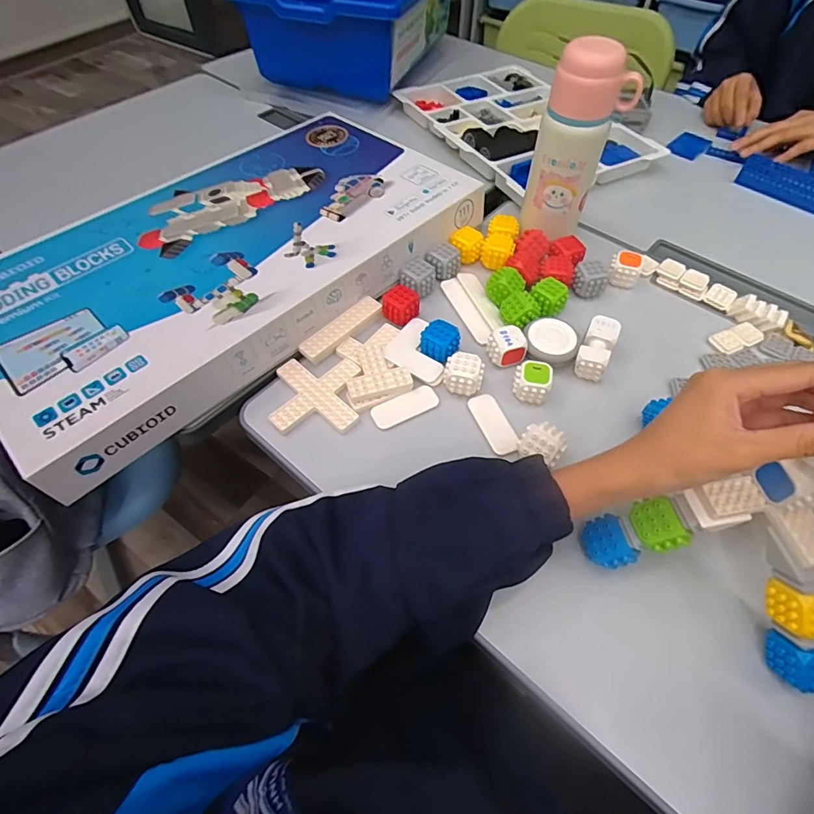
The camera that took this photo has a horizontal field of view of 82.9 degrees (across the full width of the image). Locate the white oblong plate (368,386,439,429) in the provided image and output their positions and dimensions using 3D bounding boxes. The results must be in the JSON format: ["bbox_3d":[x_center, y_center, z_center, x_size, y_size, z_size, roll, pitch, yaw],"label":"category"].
[{"bbox_3d":[-0.002,0.000,0.451,0.067,0.004,0.025,-23,76,-15],"label":"white oblong plate"}]

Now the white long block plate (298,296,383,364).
[{"bbox_3d":[-0.069,-0.085,0.491,0.024,0.008,0.103,37,63,22],"label":"white long block plate"}]

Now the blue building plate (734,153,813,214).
[{"bbox_3d":[0.545,-0.317,0.659,0.128,0.043,0.008,32,25,14],"label":"blue building plate"}]

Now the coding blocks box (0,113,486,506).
[{"bbox_3d":[-0.199,-0.178,0.527,0.309,0.053,0.537,39,64,23],"label":"coding blocks box"}]

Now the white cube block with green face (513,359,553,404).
[{"bbox_3d":[0.122,-0.024,0.450,0.034,0.027,0.032,16,57,11],"label":"white cube block with green face"}]

